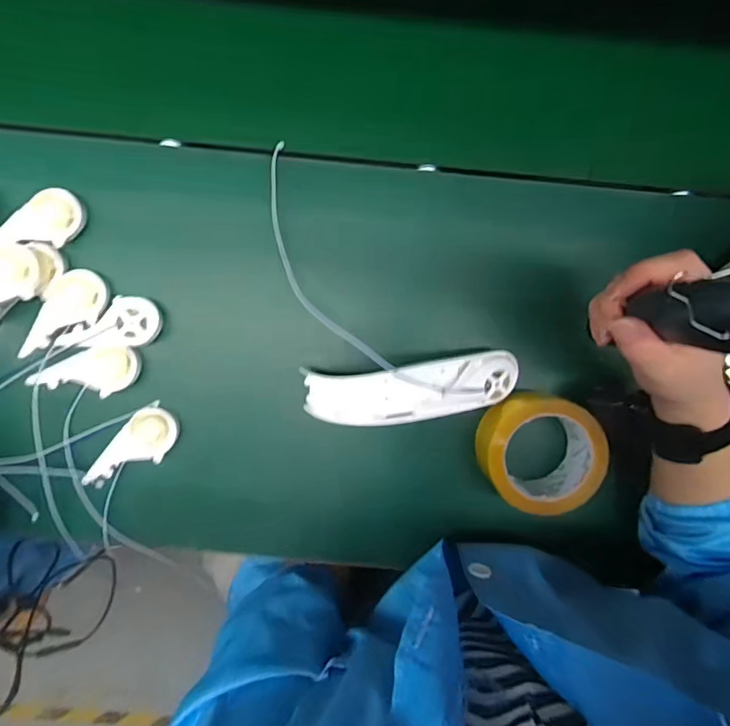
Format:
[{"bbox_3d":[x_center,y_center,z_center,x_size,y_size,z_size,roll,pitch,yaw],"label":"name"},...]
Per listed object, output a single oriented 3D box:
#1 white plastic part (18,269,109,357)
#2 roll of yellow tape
[{"bbox_3d":[-0.281,-0.044,0.419,0.048,0.007,0.094,43,80,-5],"label":"white plastic part"},{"bbox_3d":[0.160,0.081,0.417,0.100,0.053,0.099,0,96,0],"label":"roll of yellow tape"}]

